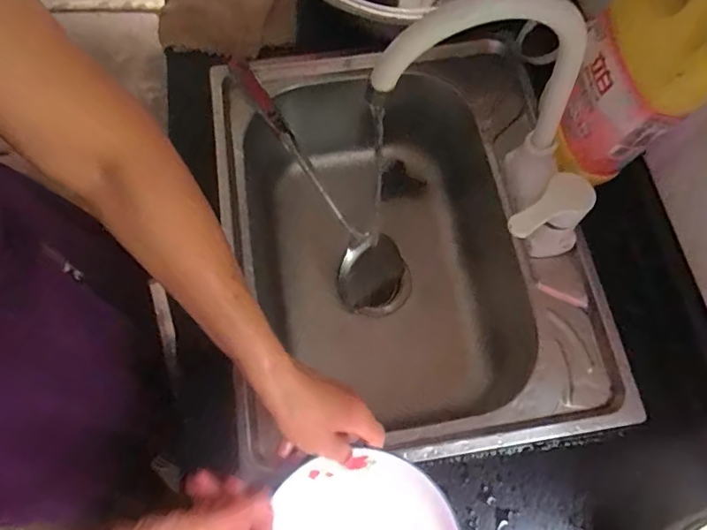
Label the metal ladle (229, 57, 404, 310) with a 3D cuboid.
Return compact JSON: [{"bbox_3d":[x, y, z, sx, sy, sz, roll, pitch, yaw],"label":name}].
[{"bbox_3d":[-0.050,-0.102,0.696,0.092,0.038,0.372,-38,105,-16],"label":"metal ladle"}]

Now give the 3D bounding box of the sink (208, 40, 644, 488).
[{"bbox_3d":[0.053,-0.005,0.678,0.401,0.215,0.499,-7,68,-5],"label":"sink"}]

